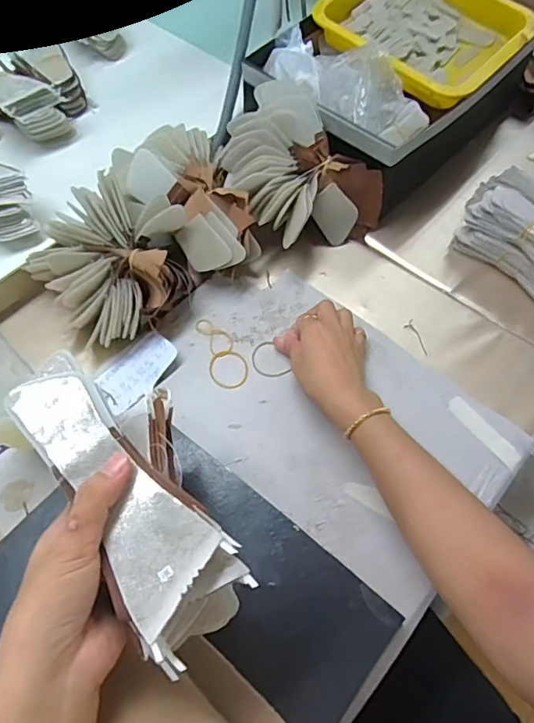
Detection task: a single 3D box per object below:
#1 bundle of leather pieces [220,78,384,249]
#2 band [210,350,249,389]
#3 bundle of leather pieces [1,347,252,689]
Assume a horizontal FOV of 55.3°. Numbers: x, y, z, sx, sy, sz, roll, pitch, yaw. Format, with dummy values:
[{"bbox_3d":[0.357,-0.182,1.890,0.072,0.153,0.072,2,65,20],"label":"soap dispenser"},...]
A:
[{"bbox_3d":[0.027,-0.230,0.617,0.154,0.110,0.185,-34,65,-16],"label":"bundle of leather pieces"},{"bbox_3d":[-0.041,0.008,0.555,0.042,0.004,0.048,-7,61,-3],"label":"band"},{"bbox_3d":[-0.083,0.079,0.316,0.076,0.060,0.193,-31,75,-16],"label":"bundle of leather pieces"}]

